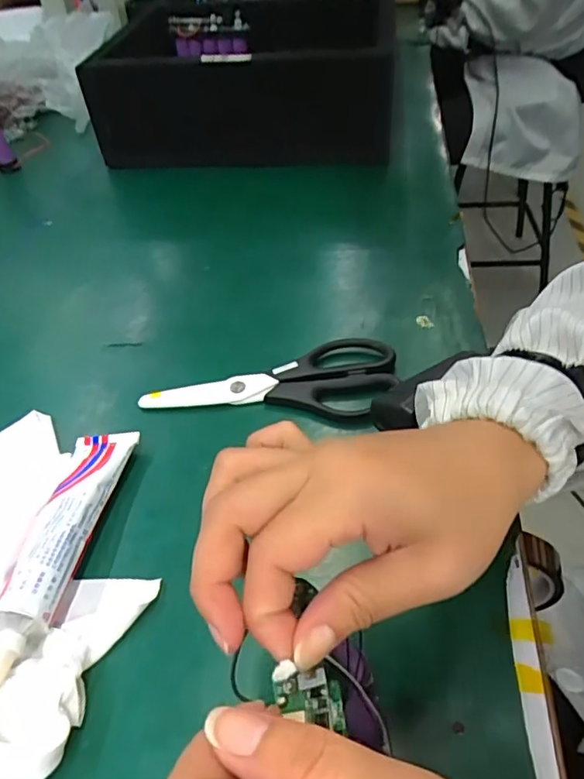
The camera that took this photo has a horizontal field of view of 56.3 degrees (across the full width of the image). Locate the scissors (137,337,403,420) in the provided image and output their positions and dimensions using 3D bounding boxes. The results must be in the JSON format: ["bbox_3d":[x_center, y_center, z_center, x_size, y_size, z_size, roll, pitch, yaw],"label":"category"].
[{"bbox_3d":[-0.015,-0.013,0.416,0.181,0.013,0.073,3,48,9],"label":"scissors"}]

